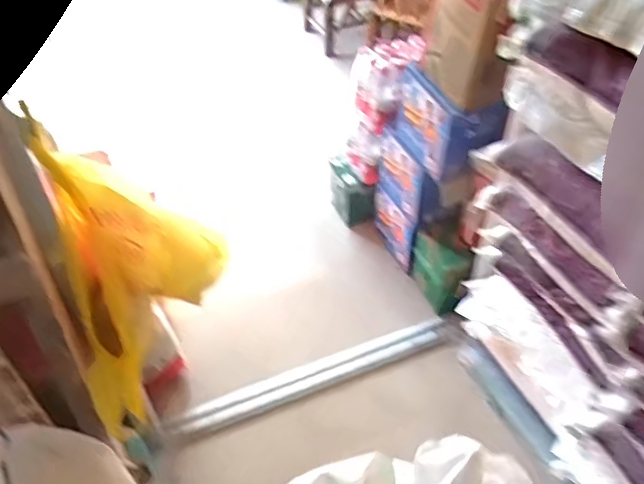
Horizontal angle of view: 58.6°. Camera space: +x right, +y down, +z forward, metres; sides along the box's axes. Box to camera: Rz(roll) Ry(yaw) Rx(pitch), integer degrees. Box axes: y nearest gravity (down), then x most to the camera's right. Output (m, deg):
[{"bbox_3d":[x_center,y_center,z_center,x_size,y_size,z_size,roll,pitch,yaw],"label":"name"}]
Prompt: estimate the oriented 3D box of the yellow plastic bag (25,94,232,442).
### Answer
[{"bbox_3d":[-0.317,0.059,1.041,0.275,0.530,0.256,-10,45,-8],"label":"yellow plastic bag"}]

